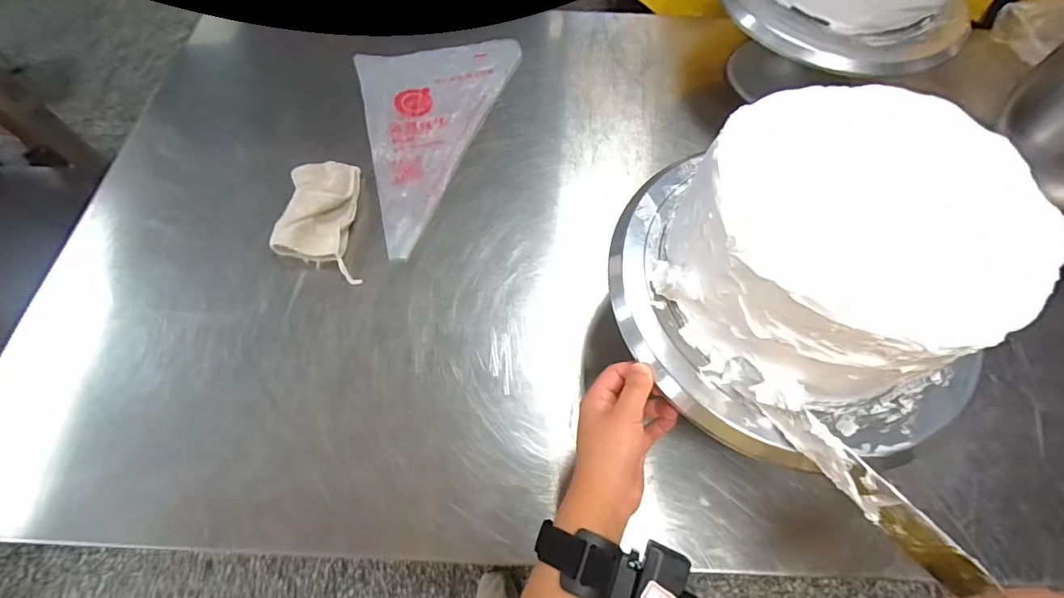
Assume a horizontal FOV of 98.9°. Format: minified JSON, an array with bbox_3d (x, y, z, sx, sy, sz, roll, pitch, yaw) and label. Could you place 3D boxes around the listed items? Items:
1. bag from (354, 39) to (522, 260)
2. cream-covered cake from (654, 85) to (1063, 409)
[{"bbox_3d":[-0.173,-0.245,0.627,0.199,0.010,0.383,17,65,7],"label":"bag"},{"bbox_3d":[0.208,-0.044,0.328,0.207,0.111,0.203,-24,67,-13],"label":"cream-covered cake"}]

